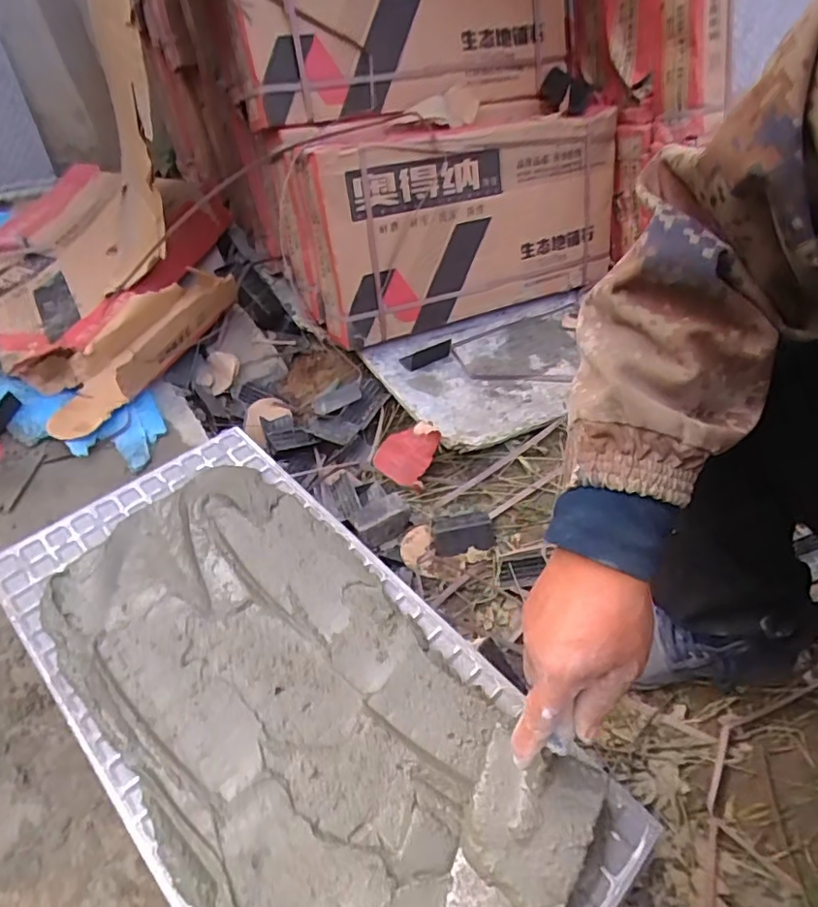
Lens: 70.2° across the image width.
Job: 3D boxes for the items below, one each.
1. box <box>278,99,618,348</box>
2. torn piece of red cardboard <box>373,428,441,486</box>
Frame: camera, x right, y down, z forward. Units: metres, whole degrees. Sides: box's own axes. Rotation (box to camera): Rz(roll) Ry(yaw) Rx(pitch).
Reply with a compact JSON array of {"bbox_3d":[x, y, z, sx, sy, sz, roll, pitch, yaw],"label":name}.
[{"bbox_3d":[0.097,-0.435,1.081,0.604,0.330,0.145,-21,28,-22],"label":"box"},{"bbox_3d":[-0.005,-0.003,0.896,0.079,0.102,0.019,32,17,5],"label":"torn piece of red cardboard"}]

